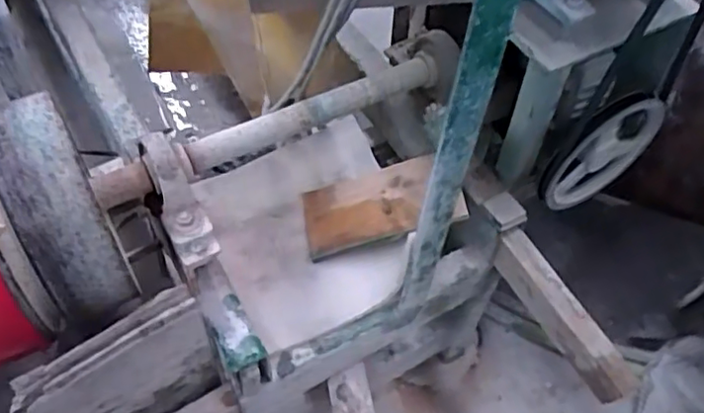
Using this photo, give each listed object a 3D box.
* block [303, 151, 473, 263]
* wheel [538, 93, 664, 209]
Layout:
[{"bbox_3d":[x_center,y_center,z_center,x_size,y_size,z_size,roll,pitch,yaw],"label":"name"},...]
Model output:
[{"bbox_3d":[0.045,-0.003,0.976,0.245,0.031,0.131,-14,56,13],"label":"block"},{"bbox_3d":[0.365,-0.079,0.930,0.201,0.214,0.030,-23,58,-18],"label":"wheel"}]

